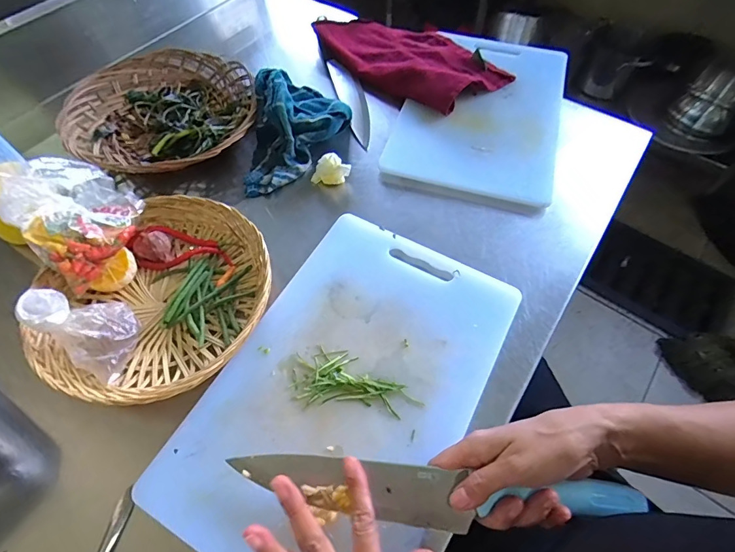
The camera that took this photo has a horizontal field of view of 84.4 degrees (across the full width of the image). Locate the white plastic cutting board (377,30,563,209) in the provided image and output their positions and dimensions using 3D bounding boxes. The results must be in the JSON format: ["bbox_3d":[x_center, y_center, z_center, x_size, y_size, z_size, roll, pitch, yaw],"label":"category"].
[{"bbox_3d":[0.169,-0.250,0.595,0.217,0.027,0.341,14,65,10],"label":"white plastic cutting board"}]

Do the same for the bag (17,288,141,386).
[{"bbox_3d":[-0.248,0.049,0.369,0.079,0.082,0.060,35,64,17],"label":"bag"}]

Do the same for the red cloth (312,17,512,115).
[{"bbox_3d":[0.068,-0.350,0.629,0.285,0.043,0.156,37,65,18],"label":"red cloth"}]

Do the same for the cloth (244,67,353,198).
[{"bbox_3d":[-0.116,-0.198,0.532,0.115,0.072,0.165,39,66,19],"label":"cloth"}]

